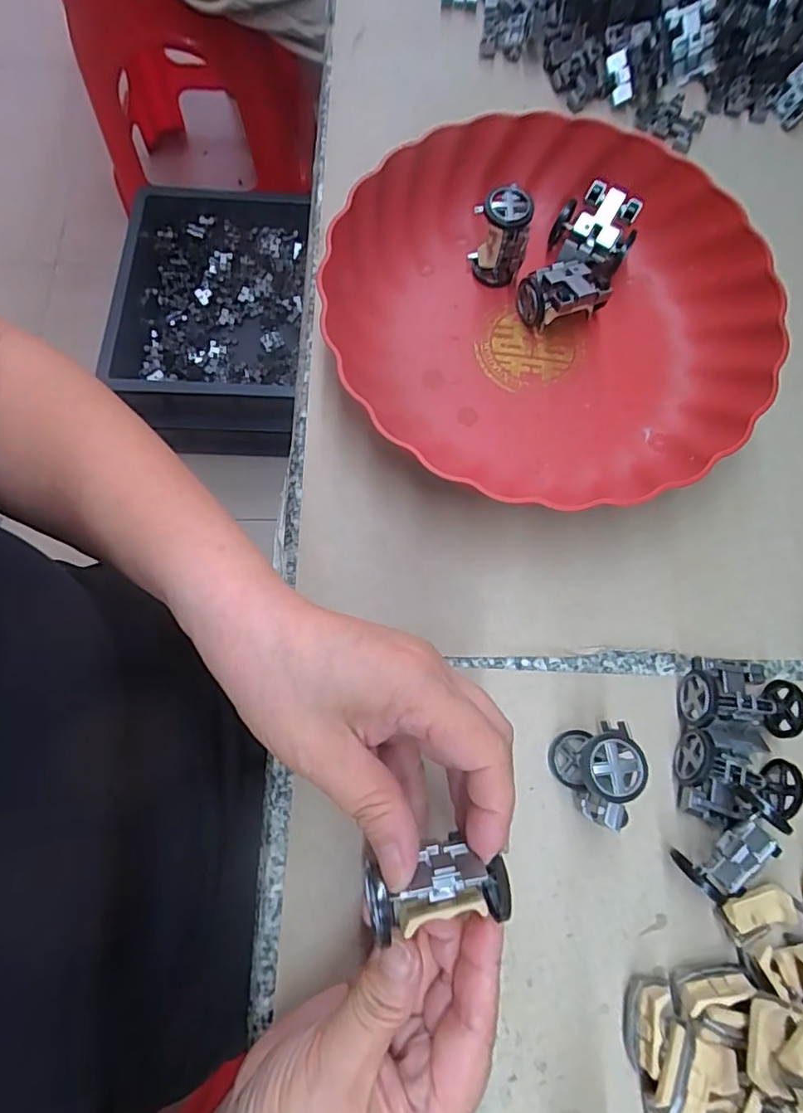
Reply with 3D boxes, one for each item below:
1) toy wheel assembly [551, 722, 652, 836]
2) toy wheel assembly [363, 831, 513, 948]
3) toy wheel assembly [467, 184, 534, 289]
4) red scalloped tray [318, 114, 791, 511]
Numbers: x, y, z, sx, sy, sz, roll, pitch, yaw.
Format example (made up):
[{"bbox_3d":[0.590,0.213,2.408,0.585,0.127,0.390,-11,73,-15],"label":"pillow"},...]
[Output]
[{"bbox_3d":[0.090,0.099,0.253,0.027,0.050,0.039,-28,76,-9],"label":"toy wheel assembly"},{"bbox_3d":[0.012,0.115,0.194,0.050,0.026,0.031,-9,74,-4],"label":"toy wheel assembly"},{"bbox_3d":[0.060,-0.191,0.333,0.028,0.053,0.023,-9,74,-4],"label":"toy wheel assembly"},{"bbox_3d":[0.085,-0.140,0.323,0.242,0.046,0.245,-25,76,-8],"label":"red scalloped tray"}]

